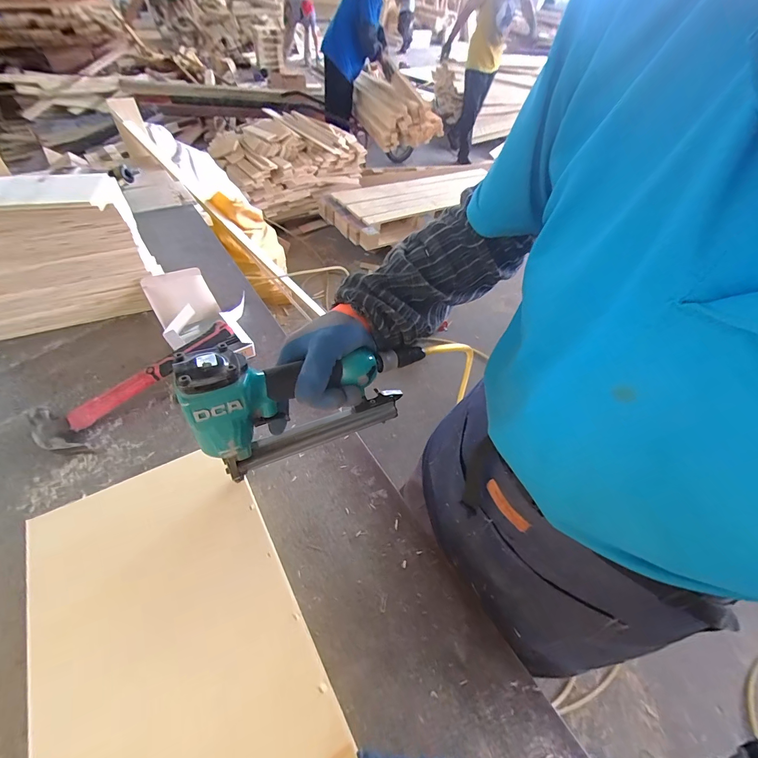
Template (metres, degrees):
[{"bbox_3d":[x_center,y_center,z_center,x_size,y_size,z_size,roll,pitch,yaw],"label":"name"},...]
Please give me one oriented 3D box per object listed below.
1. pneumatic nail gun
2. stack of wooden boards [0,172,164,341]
[{"bbox_3d":[-0.063,0.018,0.379,0.243,0.145,0.057,-14,52,-18],"label":"pneumatic nail gun"},{"bbox_3d":[-0.648,-0.227,0.662,0.351,0.242,0.143,-13,52,-17],"label":"stack of wooden boards"}]

